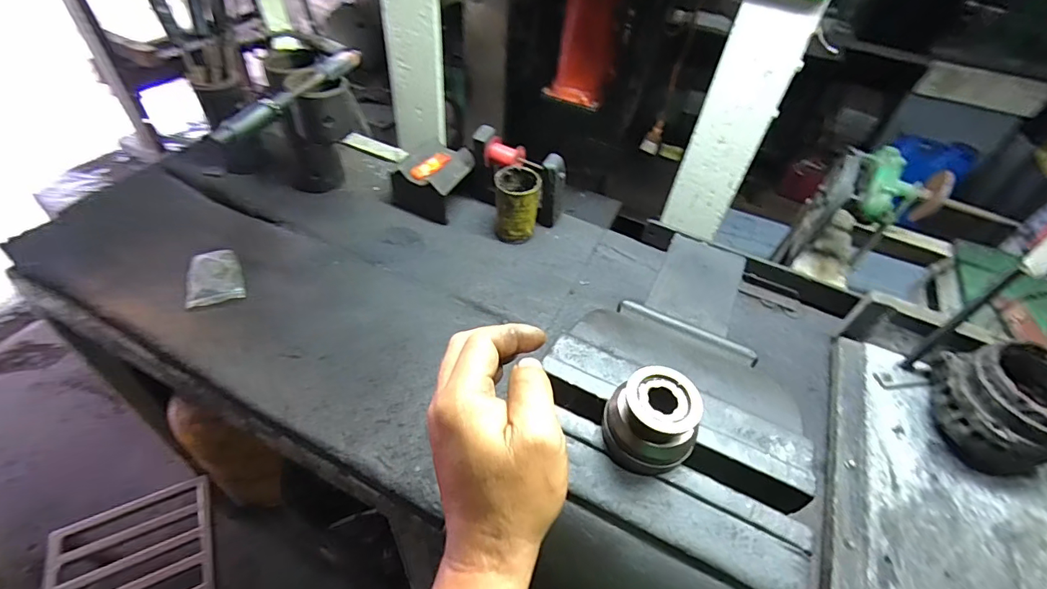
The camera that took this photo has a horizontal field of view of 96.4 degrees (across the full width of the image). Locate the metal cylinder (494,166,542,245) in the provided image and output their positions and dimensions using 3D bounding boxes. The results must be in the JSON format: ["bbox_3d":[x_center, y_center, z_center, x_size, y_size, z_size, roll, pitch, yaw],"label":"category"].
[{"bbox_3d":[-0.012,-0.152,0.820,0.077,0.111,0.074,3,48,-4],"label":"metal cylinder"}]

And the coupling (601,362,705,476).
[{"bbox_3d":[0.081,0.081,0.299,0.051,0.046,0.051,3,48,-4],"label":"coupling"}]

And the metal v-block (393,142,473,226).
[{"bbox_3d":[-0.169,-0.213,0.869,0.130,0.093,0.113,25,50,16],"label":"metal v-block"}]

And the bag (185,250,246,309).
[{"bbox_3d":[-0.487,-0.031,0.739,0.074,0.016,0.122,-16,52,-20],"label":"bag"}]

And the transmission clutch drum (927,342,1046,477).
[{"bbox_3d":[0.580,0.135,0.571,0.128,0.127,0.119,3,48,-4],"label":"transmission clutch drum"}]

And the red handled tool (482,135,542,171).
[{"bbox_3d":[-0.019,-0.239,0.814,0.100,0.035,0.049,18,49,10],"label":"red handled tool"}]

